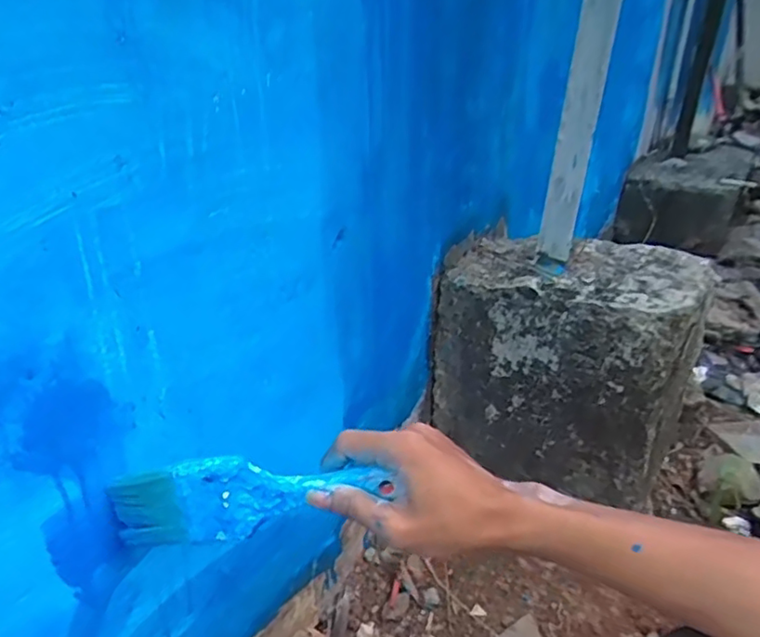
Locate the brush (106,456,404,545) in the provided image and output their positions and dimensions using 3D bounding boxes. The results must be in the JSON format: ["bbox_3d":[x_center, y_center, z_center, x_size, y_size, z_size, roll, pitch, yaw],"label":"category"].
[{"bbox_3d":[-0.090,0.120,0.421,0.176,0.056,0.016,-9,28,1],"label":"brush"}]

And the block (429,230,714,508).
[{"bbox_3d":[0.234,0.050,0.813,0.287,0.253,0.196,19,34,32],"label":"block"}]

